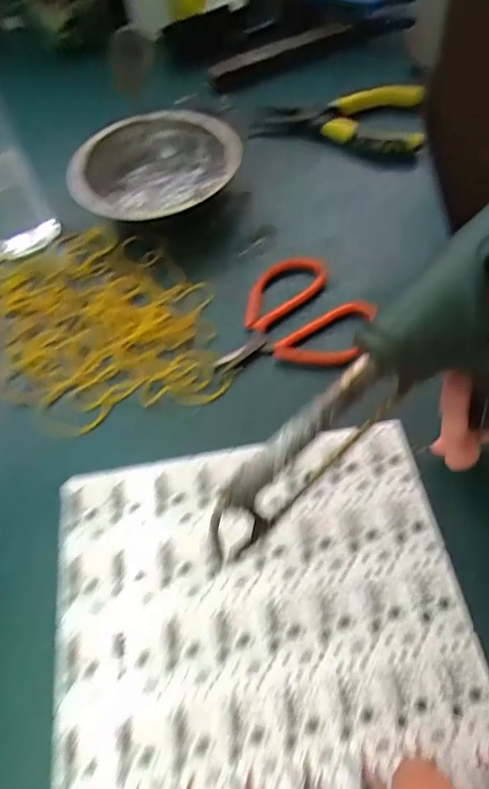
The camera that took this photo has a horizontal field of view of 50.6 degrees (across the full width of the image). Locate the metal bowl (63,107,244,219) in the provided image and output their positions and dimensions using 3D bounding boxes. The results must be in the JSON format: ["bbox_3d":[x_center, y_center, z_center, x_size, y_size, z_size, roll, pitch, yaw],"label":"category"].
[{"bbox_3d":[-0.066,-0.173,0.416,0.114,0.047,0.124,-2,59,4],"label":"metal bowl"}]

